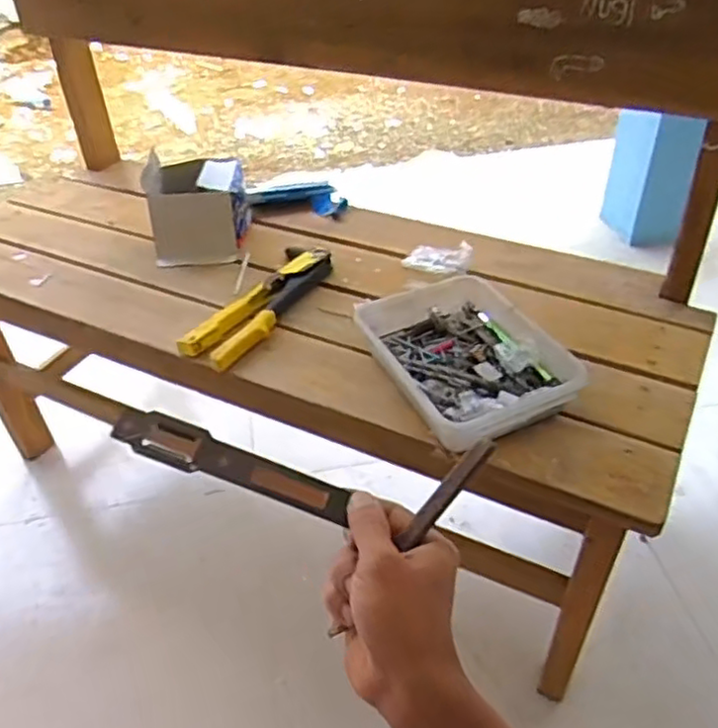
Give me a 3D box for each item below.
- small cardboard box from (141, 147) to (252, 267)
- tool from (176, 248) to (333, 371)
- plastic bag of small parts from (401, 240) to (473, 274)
[{"bbox_3d":[-0.231,-0.226,0.987,0.138,0.110,0.146,-9,42,-6],"label":"small cardboard box"},{"bbox_3d":[-0.118,-0.082,0.854,0.082,0.033,0.243,19,47,23],"label":"tool"},{"bbox_3d":[0.104,-0.142,0.909,0.089,0.027,0.043,4,43,9],"label":"plastic bag of small parts"}]

